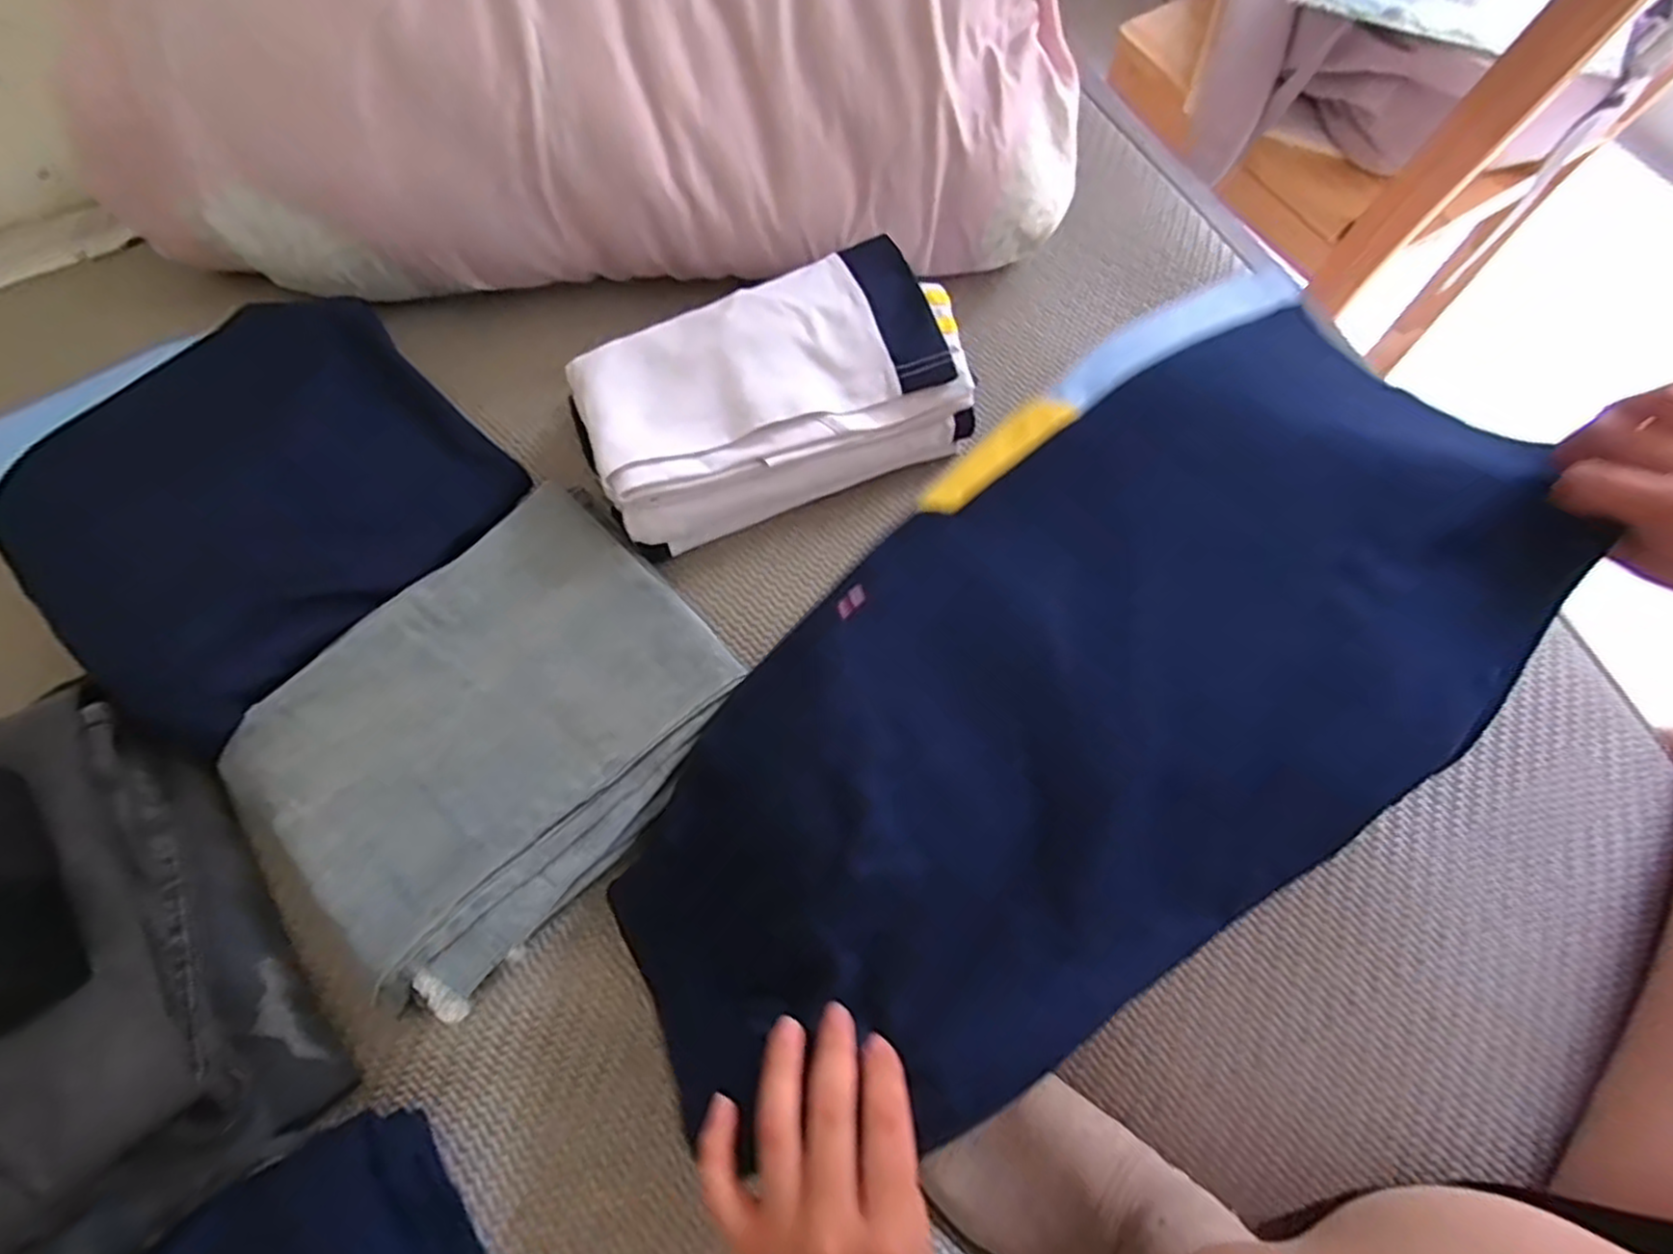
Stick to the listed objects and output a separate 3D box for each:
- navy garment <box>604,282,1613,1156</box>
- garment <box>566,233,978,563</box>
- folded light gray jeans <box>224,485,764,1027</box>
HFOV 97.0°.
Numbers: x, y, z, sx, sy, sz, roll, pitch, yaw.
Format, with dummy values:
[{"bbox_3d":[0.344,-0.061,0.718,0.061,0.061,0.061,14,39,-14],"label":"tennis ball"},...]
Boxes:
[{"bbox_3d":[0.155,0.017,0.401,0.553,0.094,0.266,-36,73,-14],"label":"navy garment"},{"bbox_3d":[-0.044,-0.158,0.518,0.249,0.092,0.132,-22,70,-9],"label":"garment"},{"bbox_3d":[-0.196,0.061,0.449,0.217,0.051,0.261,40,73,14],"label":"folded light gray jeans"}]

